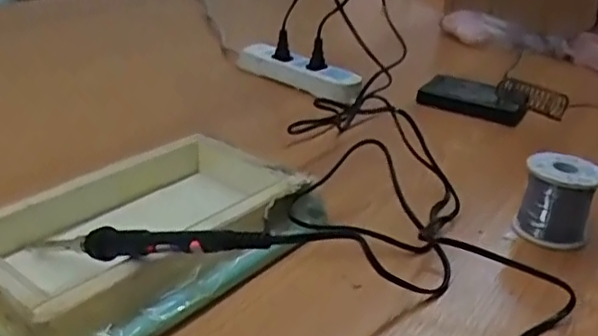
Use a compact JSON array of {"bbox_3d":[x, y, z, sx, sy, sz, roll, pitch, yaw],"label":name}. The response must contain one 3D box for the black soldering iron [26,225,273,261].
[{"bbox_3d":[-0.107,0.049,0.412,0.206,0.017,0.016,-5,19,30],"label":"black soldering iron"}]

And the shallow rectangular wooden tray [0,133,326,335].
[{"bbox_3d":[-0.121,0.049,0.481,0.173,0.049,0.254,23,32,32],"label":"shallow rectangular wooden tray"}]

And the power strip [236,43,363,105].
[{"bbox_3d":[-0.001,-0.132,0.851,0.191,0.040,0.035,25,32,34],"label":"power strip"}]

